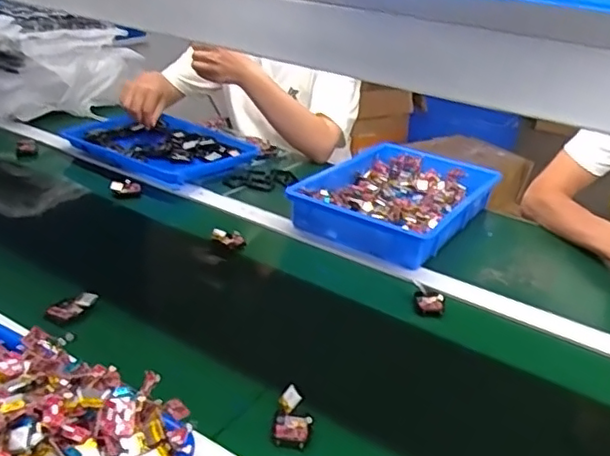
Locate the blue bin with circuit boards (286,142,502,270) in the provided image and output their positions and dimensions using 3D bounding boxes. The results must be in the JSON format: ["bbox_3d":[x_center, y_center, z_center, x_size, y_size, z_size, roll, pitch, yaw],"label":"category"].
[{"bbox_3d":[0.159,-0.052,1.062,0.262,0.061,0.344,19,30,25],"label":"blue bin with circuit boards"}]

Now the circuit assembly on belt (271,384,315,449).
[{"bbox_3d":[-0.011,0.182,0.601,0.037,0.026,0.057,5,27,-2],"label":"circuit assembly on belt"}]

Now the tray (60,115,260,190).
[{"bbox_3d":[-0.255,-0.164,1.172,0.313,0.031,0.256,22,31,28],"label":"tray"}]

